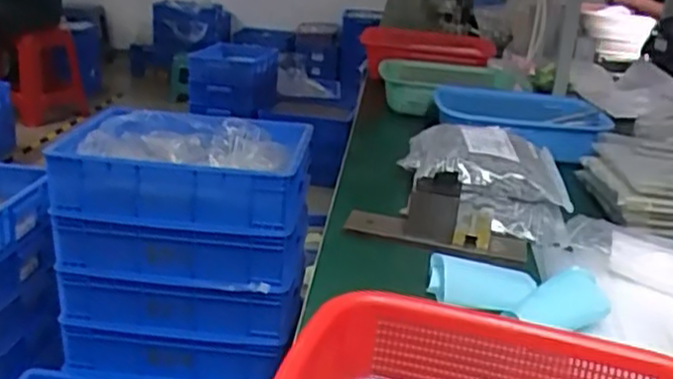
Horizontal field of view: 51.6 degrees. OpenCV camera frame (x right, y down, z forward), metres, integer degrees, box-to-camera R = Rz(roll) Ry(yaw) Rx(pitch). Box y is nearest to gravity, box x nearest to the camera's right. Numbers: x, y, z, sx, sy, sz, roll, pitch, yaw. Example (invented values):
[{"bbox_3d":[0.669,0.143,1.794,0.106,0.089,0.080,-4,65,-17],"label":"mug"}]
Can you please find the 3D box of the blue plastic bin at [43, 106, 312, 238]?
[{"bbox_3d":[-0.267,-0.038,1.243,0.408,0.130,0.260,3,21,-1],"label":"blue plastic bin"}]

